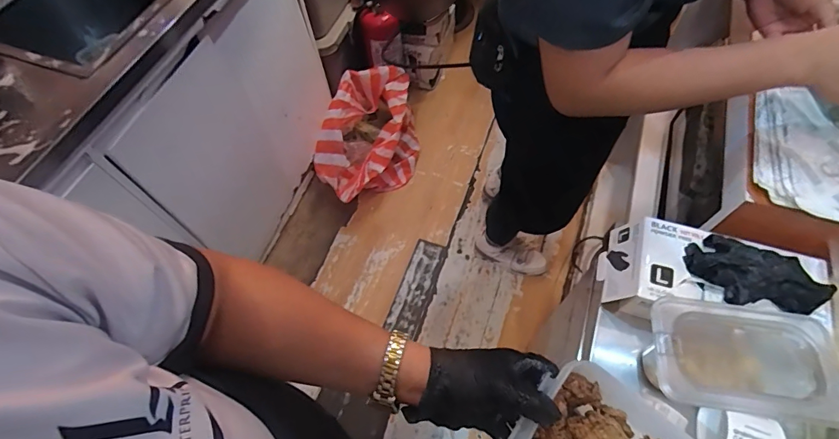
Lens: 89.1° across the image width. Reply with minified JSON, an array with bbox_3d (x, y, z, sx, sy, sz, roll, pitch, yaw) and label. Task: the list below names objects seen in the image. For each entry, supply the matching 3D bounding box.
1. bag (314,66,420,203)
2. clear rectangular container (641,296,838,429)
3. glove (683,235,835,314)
[{"bbox_3d":[-0.186,-0.272,1.497,0.359,0.329,0.366,-7,61,-1],"label":"bag"},{"bbox_3d":[0.337,0.158,0.474,0.176,0.095,0.110,7,62,7],"label":"clear rectangular container"},{"bbox_3d":[0.383,0.067,0.480,0.144,0.036,0.075,21,64,14],"label":"glove"}]

